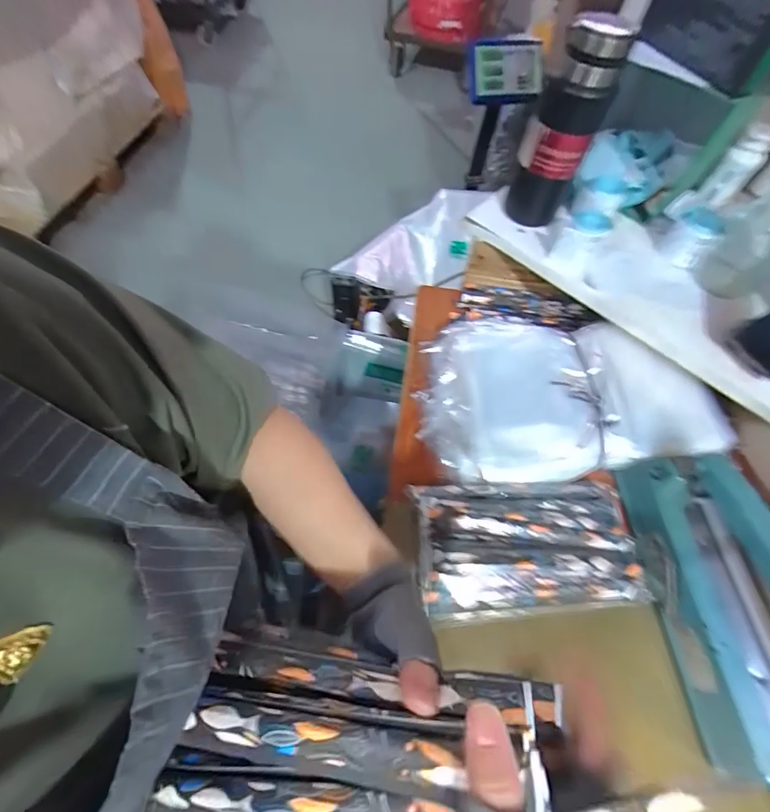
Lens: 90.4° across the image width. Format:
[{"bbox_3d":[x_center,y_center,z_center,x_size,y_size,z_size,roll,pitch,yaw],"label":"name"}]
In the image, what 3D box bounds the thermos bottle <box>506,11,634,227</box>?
[{"bbox_3d":[0.221,-0.342,0.486,0.083,0.207,0.072,24,64,8],"label":"thermos bottle"}]

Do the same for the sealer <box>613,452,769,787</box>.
[{"bbox_3d":[0.347,0.182,0.367,0.069,0.181,0.289,-3,63,-5],"label":"sealer"}]

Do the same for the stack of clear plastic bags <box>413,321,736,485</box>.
[{"bbox_3d":[0.242,-0.012,0.528,0.371,0.087,0.238,2,63,-3],"label":"stack of clear plastic bags"}]

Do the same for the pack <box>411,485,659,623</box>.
[{"bbox_3d":[0.166,0.160,0.442,0.254,0.027,0.145,-1,63,-4],"label":"pack"}]

